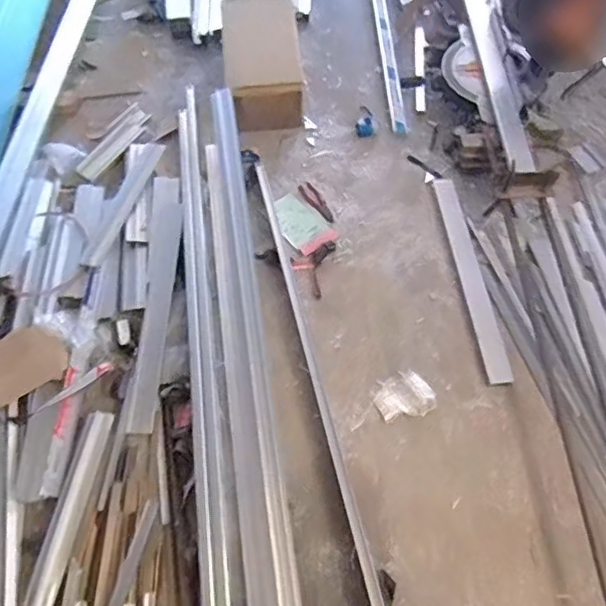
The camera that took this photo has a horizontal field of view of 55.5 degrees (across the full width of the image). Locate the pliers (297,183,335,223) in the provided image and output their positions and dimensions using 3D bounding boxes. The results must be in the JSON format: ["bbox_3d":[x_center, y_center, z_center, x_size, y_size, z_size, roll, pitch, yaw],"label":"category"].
[{"bbox_3d":[0.049,-0.309,1.767,0.054,0.016,0.162,-34,64,-19],"label":"pliers"}]

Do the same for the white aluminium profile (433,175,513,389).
[{"bbox_3d":[0.464,-0.095,1.608,0.063,0.013,0.669,-4,60,-5],"label":"white aluminium profile"}]

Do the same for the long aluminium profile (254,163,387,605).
[{"bbox_3d":[0.019,0.112,1.489,0.048,0.029,1.249,-11,60,-9],"label":"long aluminium profile"}]

